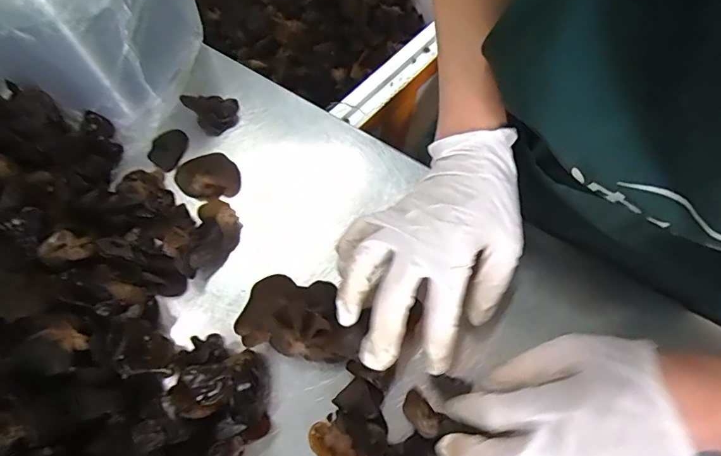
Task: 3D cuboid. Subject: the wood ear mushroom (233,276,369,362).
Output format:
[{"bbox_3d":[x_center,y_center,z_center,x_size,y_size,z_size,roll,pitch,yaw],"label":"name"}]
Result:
[{"bbox_3d":[-0.037,0.058,0.313,0.080,0.017,0.053,8,69,3],"label":"wood ear mushroom"}]

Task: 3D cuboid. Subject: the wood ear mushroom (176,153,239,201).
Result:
[{"bbox_3d":[-0.121,-0.041,0.370,0.046,0.016,0.039,-21,70,-8],"label":"wood ear mushroom"}]

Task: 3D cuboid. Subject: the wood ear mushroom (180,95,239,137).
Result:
[{"bbox_3d":[-0.125,-0.104,0.400,0.039,0.028,0.034,-40,74,-14],"label":"wood ear mushroom"}]

